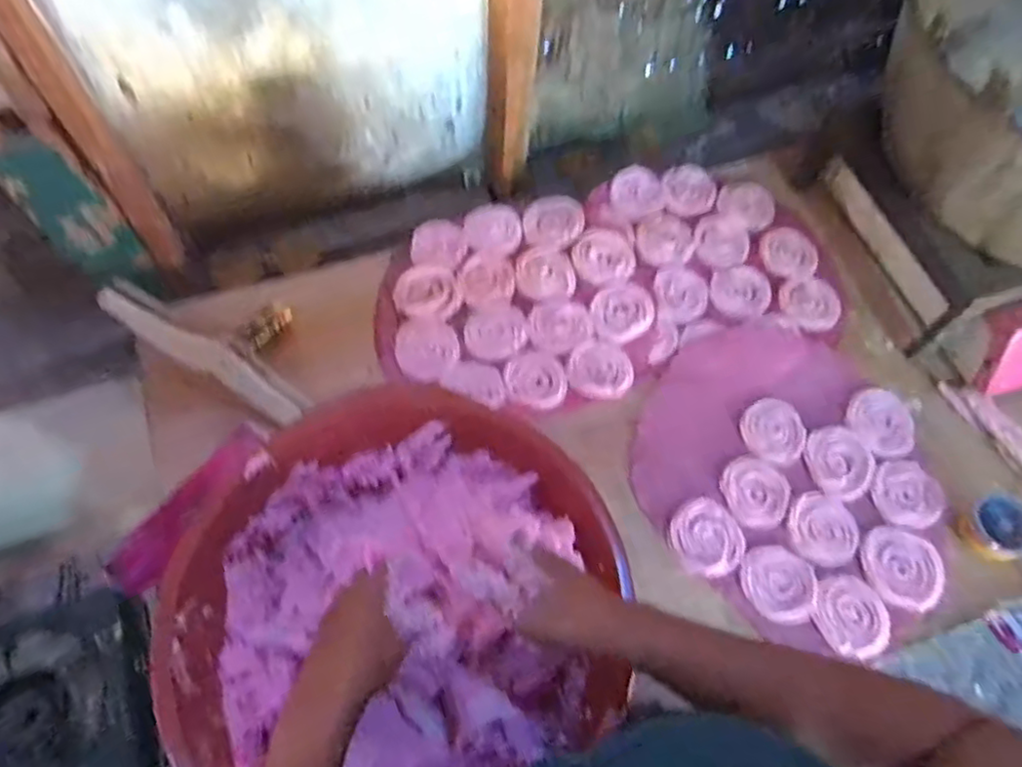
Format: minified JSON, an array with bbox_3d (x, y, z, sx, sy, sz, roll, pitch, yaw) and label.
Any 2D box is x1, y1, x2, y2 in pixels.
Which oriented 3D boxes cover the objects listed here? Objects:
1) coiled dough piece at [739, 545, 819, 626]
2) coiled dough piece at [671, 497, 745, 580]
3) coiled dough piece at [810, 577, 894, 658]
[{"bbox_3d":[0.280,0.206,0.668,0.070,0.012,0.076,1,64,-1],"label":"coiled dough piece"},{"bbox_3d":[0.210,0.164,0.690,0.069,0.011,0.080,-13,65,-8],"label":"coiled dough piece"},{"bbox_3d":[0.350,0.237,0.659,0.072,0.007,0.079,1,64,-1],"label":"coiled dough piece"}]

